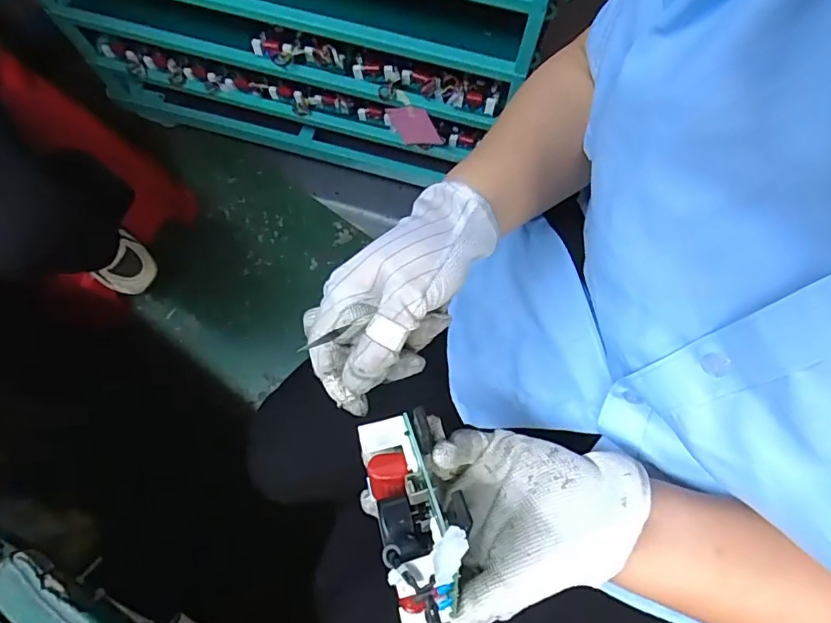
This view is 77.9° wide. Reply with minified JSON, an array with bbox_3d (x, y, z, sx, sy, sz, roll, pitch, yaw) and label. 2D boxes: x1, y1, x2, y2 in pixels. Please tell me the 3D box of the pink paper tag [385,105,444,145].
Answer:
[{"bbox_3d":[-0.003,-0.324,0.901,0.074,0.105,0.009,2,73,24],"label":"pink paper tag"}]

